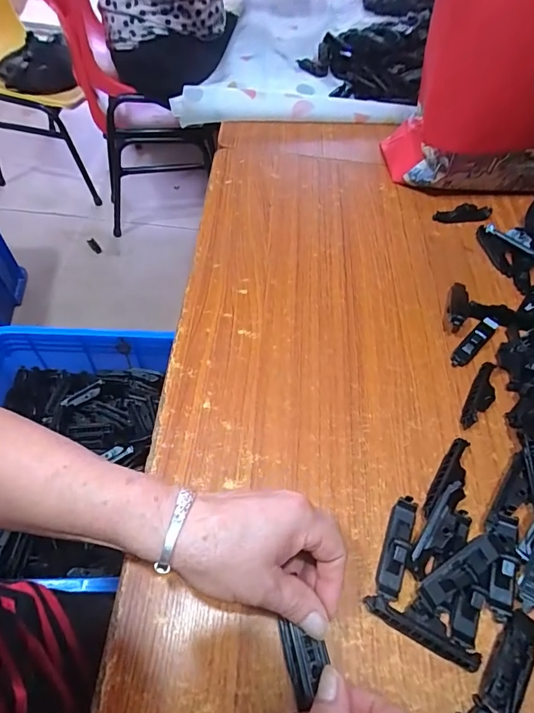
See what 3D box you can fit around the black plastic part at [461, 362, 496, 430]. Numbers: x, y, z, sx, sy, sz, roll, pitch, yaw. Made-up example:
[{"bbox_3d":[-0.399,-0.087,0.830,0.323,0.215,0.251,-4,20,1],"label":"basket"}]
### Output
[{"bbox_3d":[0.212,0.039,0.418,0.022,0.015,0.075,31,59,14],"label":"black plastic part"}]

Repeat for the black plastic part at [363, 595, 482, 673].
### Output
[{"bbox_3d":[0.109,0.194,0.299,0.082,0.011,0.012,26,58,11],"label":"black plastic part"}]

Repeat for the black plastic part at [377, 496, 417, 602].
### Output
[{"bbox_3d":[0.103,0.146,0.330,0.018,0.013,0.078,22,57,9],"label":"black plastic part"}]

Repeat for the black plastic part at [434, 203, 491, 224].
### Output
[{"bbox_3d":[0.268,-0.194,0.574,0.083,0.015,0.025,-6,57,-10],"label":"black plastic part"}]

